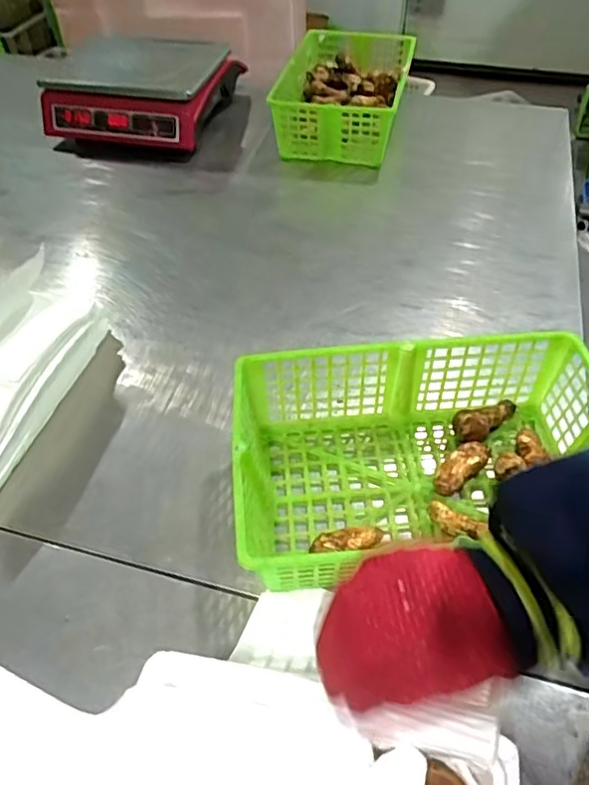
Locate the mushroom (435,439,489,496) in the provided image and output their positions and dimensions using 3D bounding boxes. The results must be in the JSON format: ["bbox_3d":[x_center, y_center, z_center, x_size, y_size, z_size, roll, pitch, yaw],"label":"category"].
[{"bbox_3d":[0.166,0.077,0.563,0.030,0.032,0.067,36,60,26],"label":"mushroom"}]

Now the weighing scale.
[{"bbox_3d":[-0.284,-0.560,1.037,0.306,0.142,0.267,10,52,9],"label":"weighing scale"}]

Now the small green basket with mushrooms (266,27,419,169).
[{"bbox_3d":[0.089,-0.531,1.011,0.209,0.108,0.294,10,52,9],"label":"small green basket with mushrooms"}]

